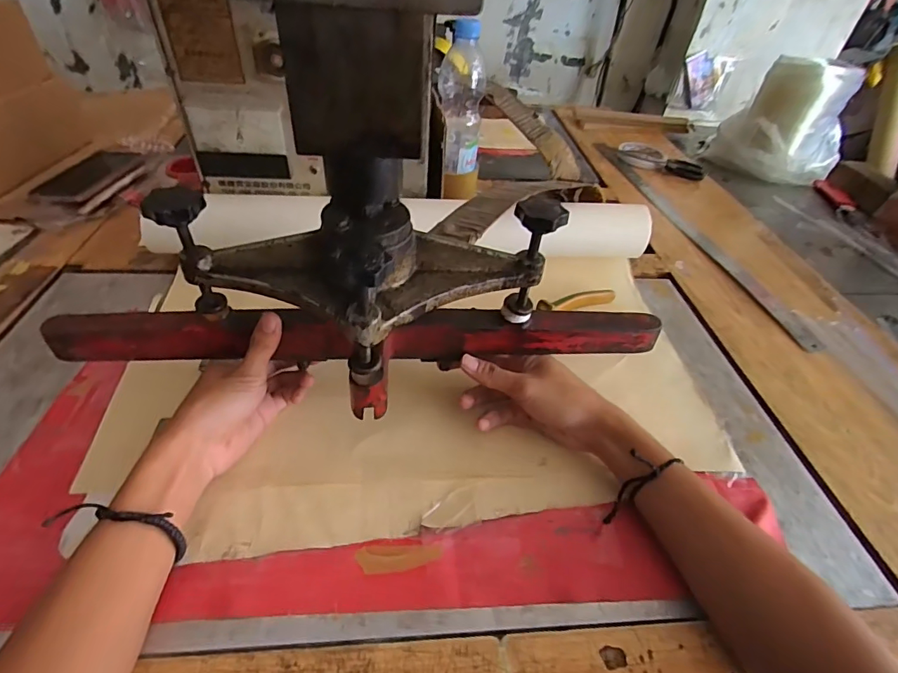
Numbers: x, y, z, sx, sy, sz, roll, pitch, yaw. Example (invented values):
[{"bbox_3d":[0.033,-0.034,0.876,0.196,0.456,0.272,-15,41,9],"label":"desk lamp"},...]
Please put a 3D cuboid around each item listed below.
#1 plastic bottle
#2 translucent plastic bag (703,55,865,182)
[{"bbox_3d":[0.017,-0.317,0.684,0.064,0.225,0.061,3,43,-3],"label":"plastic bottle"},{"bbox_3d":[0.684,-0.439,0.943,0.217,0.178,0.246,32,48,25],"label":"translucent plastic bag"}]

